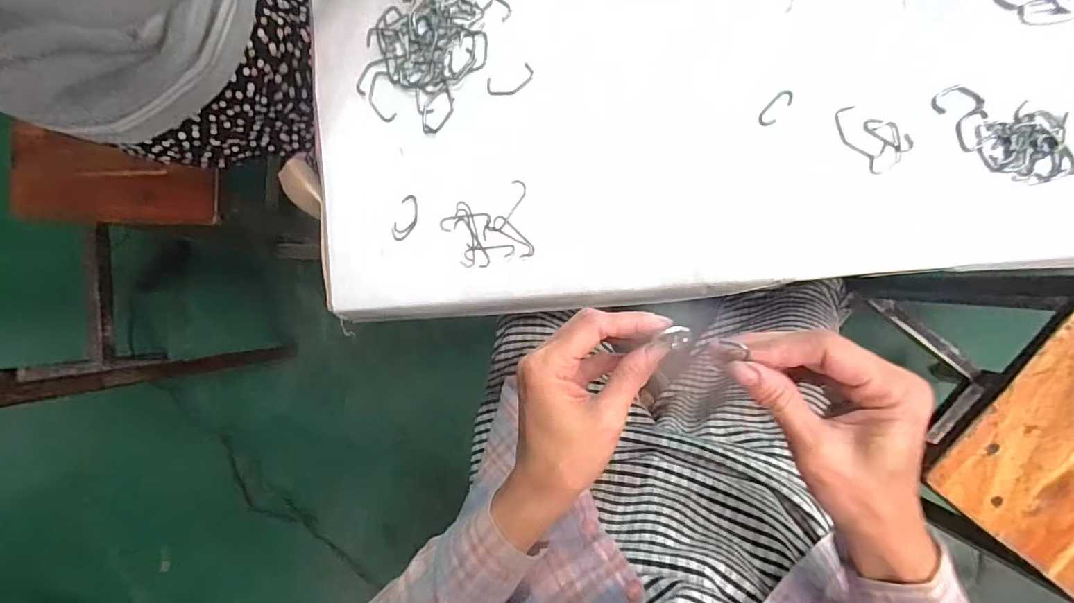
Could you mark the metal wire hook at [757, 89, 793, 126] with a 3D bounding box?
[{"bbox_3d":[0.175,-0.142,0.366,0.013,0.004,0.030,40,95,6],"label":"metal wire hook"}]

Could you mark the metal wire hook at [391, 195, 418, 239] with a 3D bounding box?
[{"bbox_3d":[-0.106,-0.067,0.405,0.017,0.004,0.037,20,93,8],"label":"metal wire hook"}]

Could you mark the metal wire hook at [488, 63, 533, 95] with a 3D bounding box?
[{"bbox_3d":[-0.021,-0.174,0.396,0.037,0.004,0.019,-19,88,8],"label":"metal wire hook"}]

